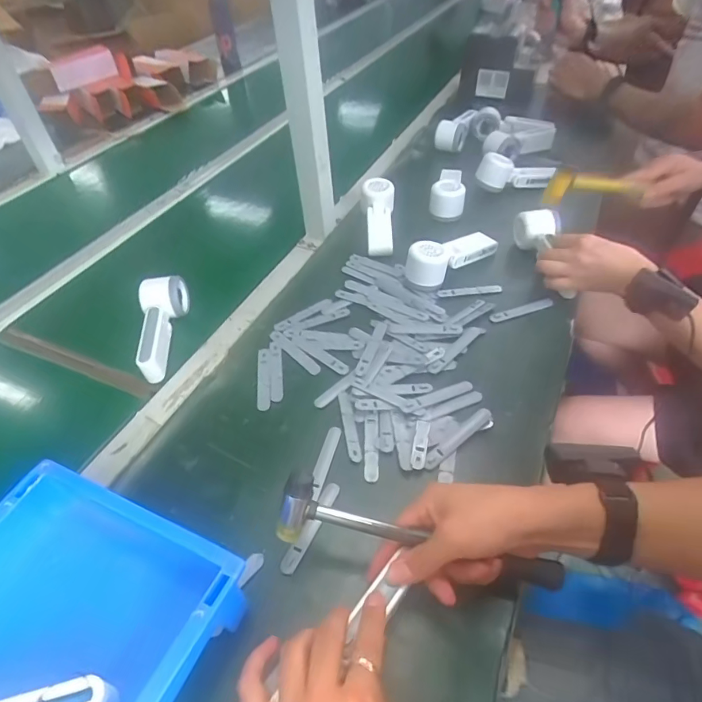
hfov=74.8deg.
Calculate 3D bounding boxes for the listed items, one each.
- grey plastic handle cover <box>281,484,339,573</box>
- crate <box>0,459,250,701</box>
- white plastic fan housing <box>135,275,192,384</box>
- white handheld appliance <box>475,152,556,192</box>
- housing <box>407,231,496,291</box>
[{"bbox_3d":[-0.038,0.170,0.449,0.018,0.010,0.096,17,51,20],"label":"grey plastic handle cover"},{"bbox_3d":[-0.234,0.252,0.309,0.204,0.088,0.295,17,51,20],"label":"crate"},{"bbox_3d":[-0.249,-0.037,0.615,0.060,0.049,0.156,-13,47,-7],"label":"white plastic fan housing"},{"bbox_3d":[0.302,-0.325,0.839,0.151,0.065,0.044,-9,47,-3],"label":"white handheld appliance"},{"bbox_3d":[0.153,-0.146,0.684,0.169,0.056,0.060,-33,52,-24],"label":"housing"}]

